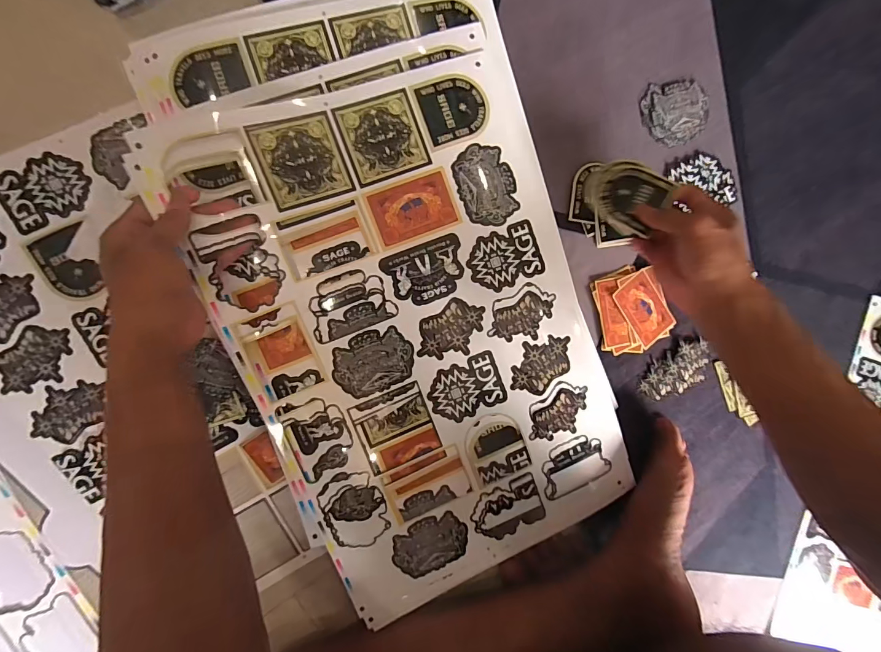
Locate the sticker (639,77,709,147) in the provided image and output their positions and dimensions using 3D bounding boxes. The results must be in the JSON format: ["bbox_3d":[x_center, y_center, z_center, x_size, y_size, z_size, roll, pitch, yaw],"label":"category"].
[{"bbox_3d":[0.274,-0.249,0.447,0.082,0.004,0.072,-14,96,-8],"label":"sticker"}]

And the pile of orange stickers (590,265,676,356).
[{"bbox_3d":[0.226,-0.019,0.452,0.090,0.004,0.096,-22,97,-7],"label":"pile of orange stickers"}]

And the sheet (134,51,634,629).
[{"bbox_3d":[-0.011,0.021,0.372,0.319,0.035,0.485,-21,97,-7],"label":"sheet"}]

